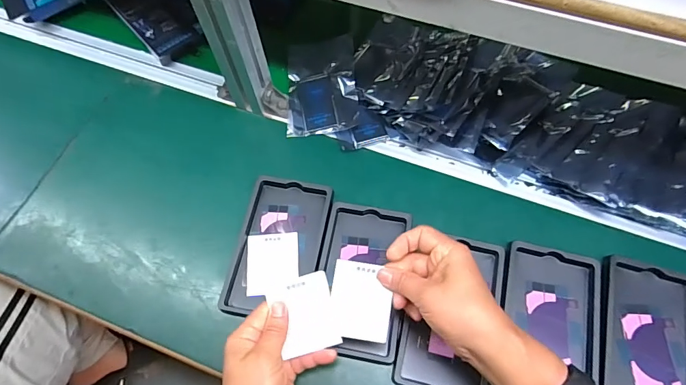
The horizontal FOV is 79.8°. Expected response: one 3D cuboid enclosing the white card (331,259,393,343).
[{"bbox_3d":[0.017,0.101,0.379,0.056,0.004,0.070,8,89,-1],"label":"white card"}]

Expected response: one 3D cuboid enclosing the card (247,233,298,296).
[{"bbox_3d":[-0.078,0.078,0.458,0.056,0.005,0.068,-4,64,-1],"label":"card"}]

